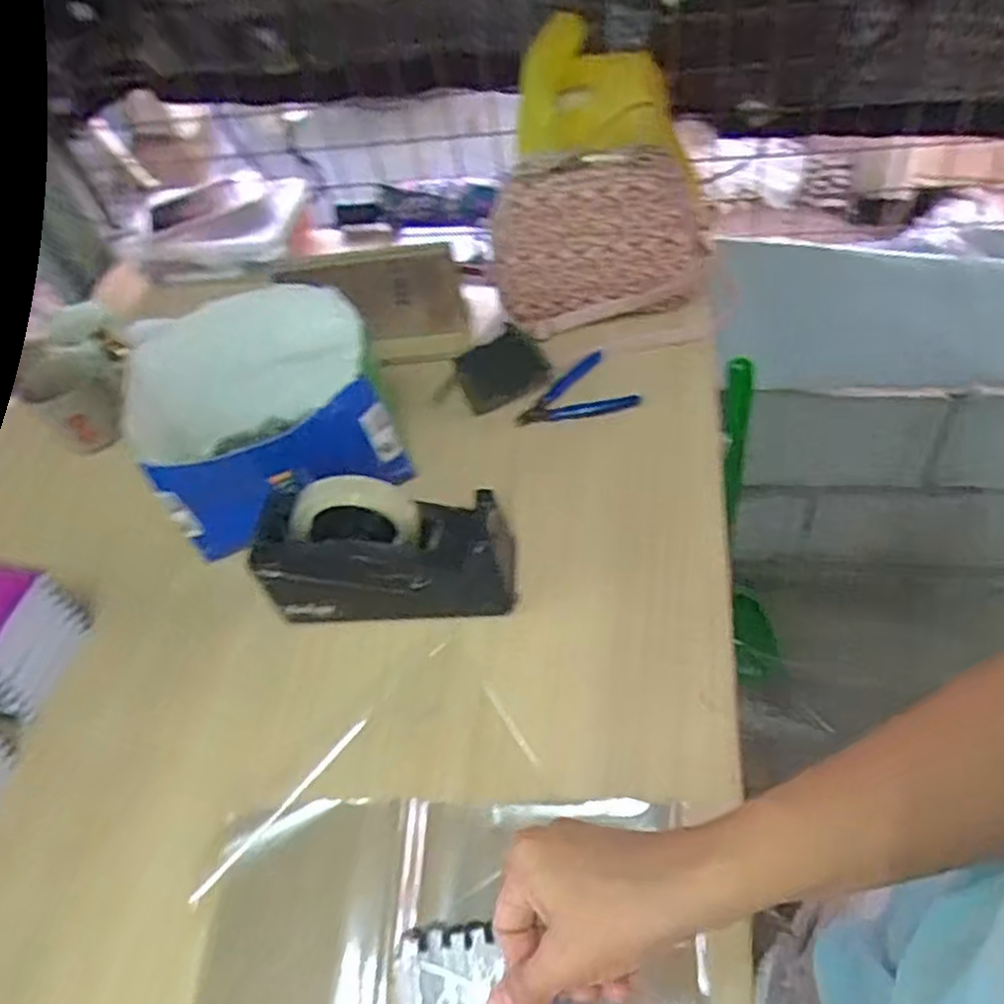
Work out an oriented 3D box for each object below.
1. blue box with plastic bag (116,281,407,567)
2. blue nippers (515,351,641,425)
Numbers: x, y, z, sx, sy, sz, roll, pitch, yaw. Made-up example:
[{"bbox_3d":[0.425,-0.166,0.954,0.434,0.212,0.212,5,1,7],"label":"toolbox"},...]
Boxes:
[{"bbox_3d":[-0.219,-0.081,0.721,0.225,0.133,0.219,-22,51,-7],"label":"blue box with plastic bag"},{"bbox_3d":[0.074,-0.116,0.773,0.120,0.023,0.072,-6,53,2],"label":"blue nippers"}]

